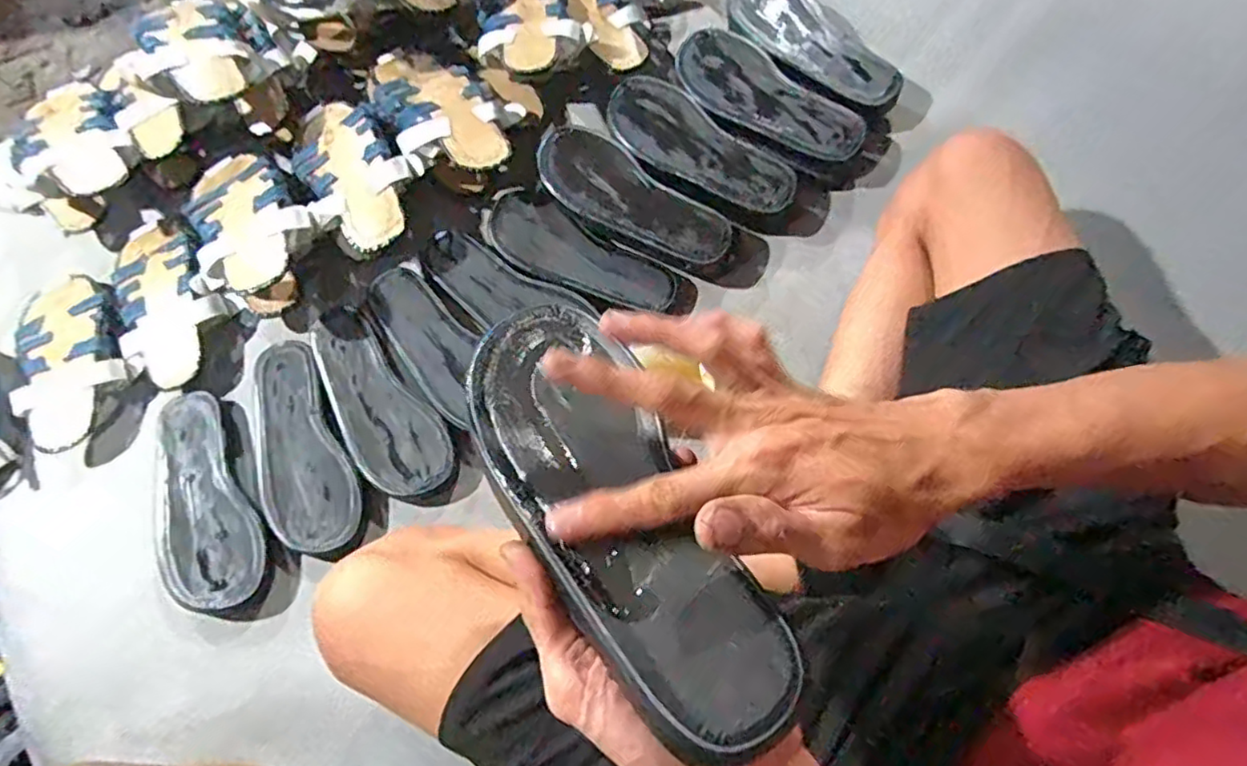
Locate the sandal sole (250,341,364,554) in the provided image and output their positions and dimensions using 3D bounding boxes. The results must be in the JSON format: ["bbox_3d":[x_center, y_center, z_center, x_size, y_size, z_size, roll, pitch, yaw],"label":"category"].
[{"bbox_3d":[-0.337,0.063,0.659,0.090,0.014,0.228,-24,73,-5],"label":"sandal sole"}]

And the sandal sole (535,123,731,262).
[{"bbox_3d":[0.007,-0.205,0.733,0.234,0.036,0.092,37,78,12],"label":"sandal sole"}]

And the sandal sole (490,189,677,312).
[{"bbox_3d":[-0.051,-0.145,0.728,0.227,0.017,0.082,30,77,11],"label":"sandal sole"}]

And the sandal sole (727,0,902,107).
[{"bbox_3d":[0.221,-0.410,0.755,0.094,0.028,0.245,-43,76,-10],"label":"sandal sole"}]

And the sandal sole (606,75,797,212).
[{"bbox_3d":[0.081,-0.269,0.726,0.240,0.015,0.091,41,79,13],"label":"sandal sole"}]

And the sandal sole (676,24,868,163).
[{"bbox_3d":[0.161,-0.329,0.738,0.234,0.021,0.092,41,78,11],"label":"sandal sole"}]

